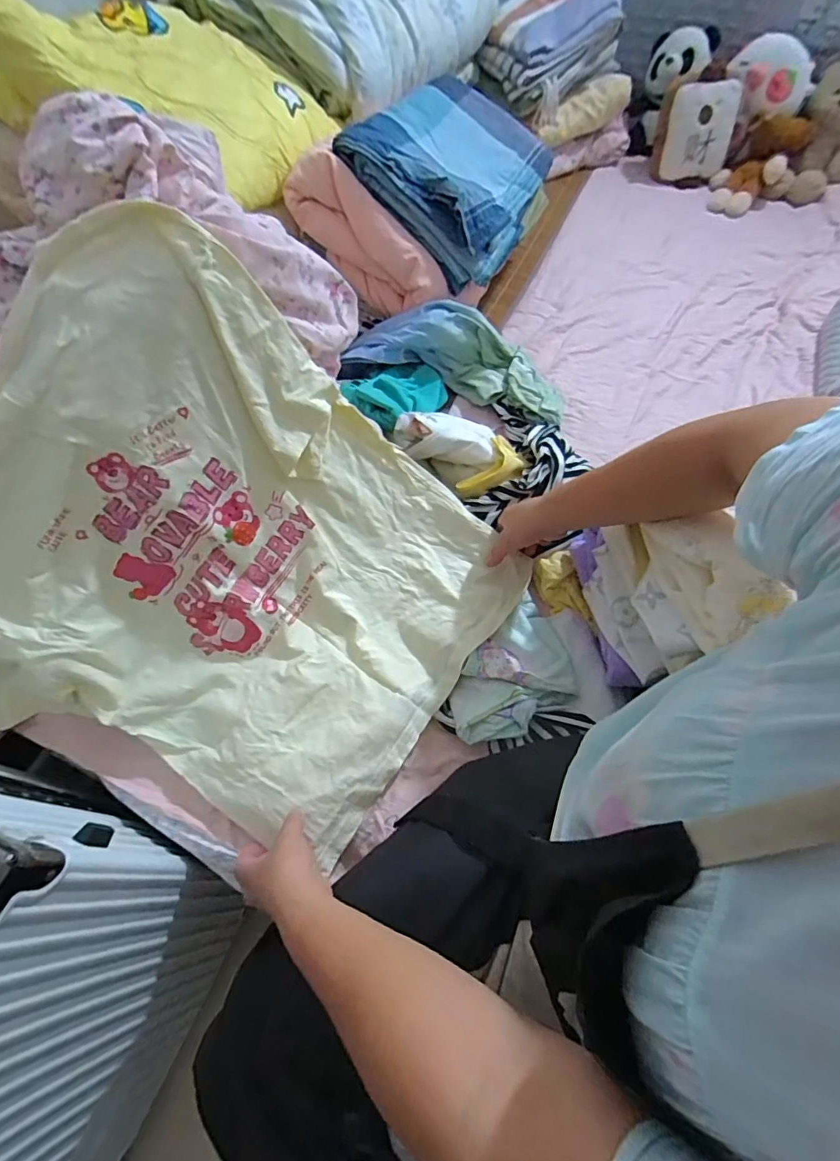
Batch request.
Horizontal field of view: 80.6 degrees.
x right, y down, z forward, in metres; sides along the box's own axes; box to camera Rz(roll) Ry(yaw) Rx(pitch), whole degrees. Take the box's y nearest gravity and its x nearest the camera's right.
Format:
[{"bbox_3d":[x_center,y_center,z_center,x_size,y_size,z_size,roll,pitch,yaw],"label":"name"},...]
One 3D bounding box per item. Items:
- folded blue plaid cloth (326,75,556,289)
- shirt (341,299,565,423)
[{"bbox_3d":[0.074,-0.691,0.821,0.281,0.084,0.398,36,65,-14],"label":"folded blue plaid cloth"},{"bbox_3d":[0.068,-0.352,0.804,0.357,0.105,0.147,18,63,-8],"label":"shirt"}]

